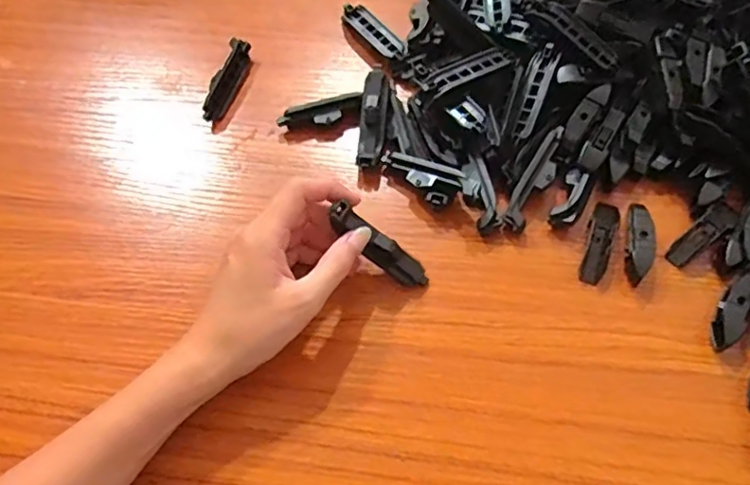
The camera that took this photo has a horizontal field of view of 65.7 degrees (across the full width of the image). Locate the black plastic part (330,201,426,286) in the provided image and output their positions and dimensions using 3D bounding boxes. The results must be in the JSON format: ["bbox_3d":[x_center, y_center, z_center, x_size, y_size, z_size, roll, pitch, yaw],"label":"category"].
[{"bbox_3d":[0.004,0.004,0.347,0.073,0.013,0.015,41,66,-23],"label":"black plastic part"}]

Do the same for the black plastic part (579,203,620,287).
[{"bbox_3d":[0.140,0.001,0.364,0.016,0.012,0.052,18,66,12],"label":"black plastic part"}]

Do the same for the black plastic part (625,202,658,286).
[{"bbox_3d":[0.163,0.000,0.360,0.017,0.017,0.050,14,65,10],"label":"black plastic part"}]

